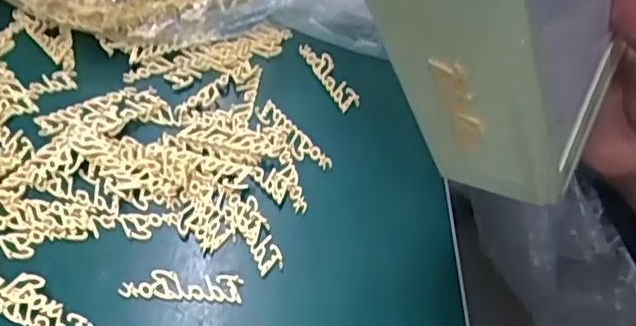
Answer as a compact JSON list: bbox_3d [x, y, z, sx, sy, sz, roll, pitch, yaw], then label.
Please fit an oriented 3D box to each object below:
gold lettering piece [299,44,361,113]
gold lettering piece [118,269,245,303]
[{"bbox_3d":[0.006,-0.053,0.363,0.012,0.006,0.053,-26,61,-20],"label":"gold lettering piece"},{"bbox_3d":[-0.063,0.057,0.282,0.054,0.004,0.014,3,55,-1],"label":"gold lettering piece"}]

